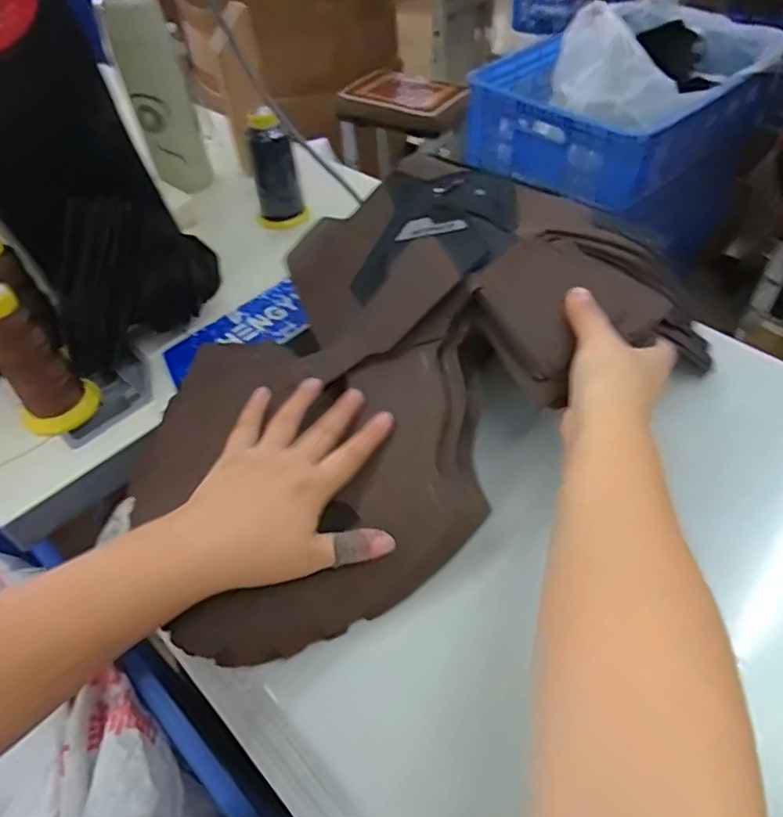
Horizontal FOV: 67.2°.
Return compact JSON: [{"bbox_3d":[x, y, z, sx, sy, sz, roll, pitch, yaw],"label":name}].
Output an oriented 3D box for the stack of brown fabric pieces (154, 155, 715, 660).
[{"bbox_3d":[0.002,-0.032,0.445,0.402,0.150,0.258,-25,52,-17],"label":"stack of brown fabric pieces"}]

